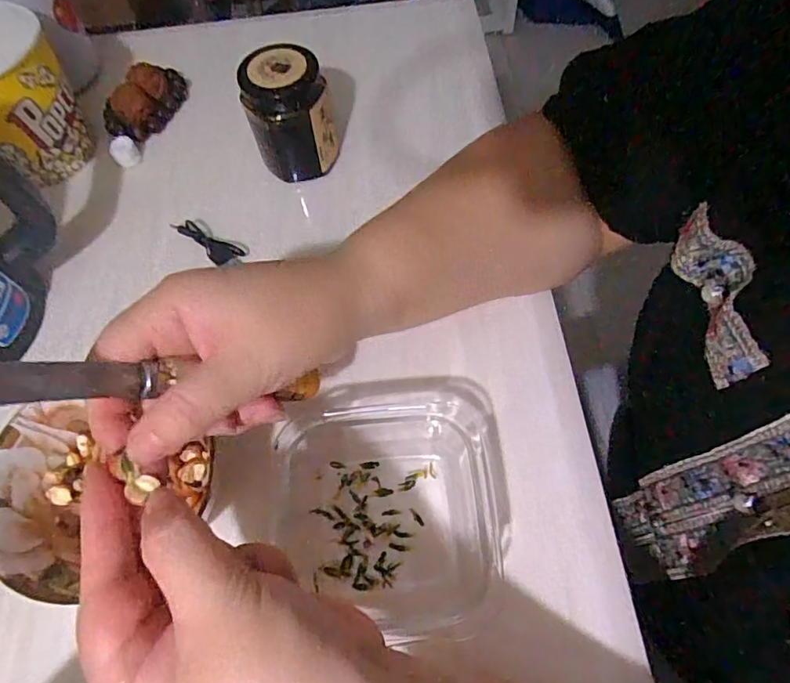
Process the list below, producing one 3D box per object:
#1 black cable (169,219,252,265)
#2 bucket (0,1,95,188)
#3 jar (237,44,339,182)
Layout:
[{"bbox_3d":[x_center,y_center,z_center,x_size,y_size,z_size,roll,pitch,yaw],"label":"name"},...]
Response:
[{"bbox_3d":[-0.145,-0.078,0.413,0.061,0.014,0.023,30,69,16],"label":"black cable"},{"bbox_3d":[-0.320,-0.202,0.428,0.112,0.103,0.102,37,71,19],"label":"bucket"},{"bbox_3d":[-0.078,-0.175,0.415,0.063,0.091,0.056,-6,64,0],"label":"jar"}]

